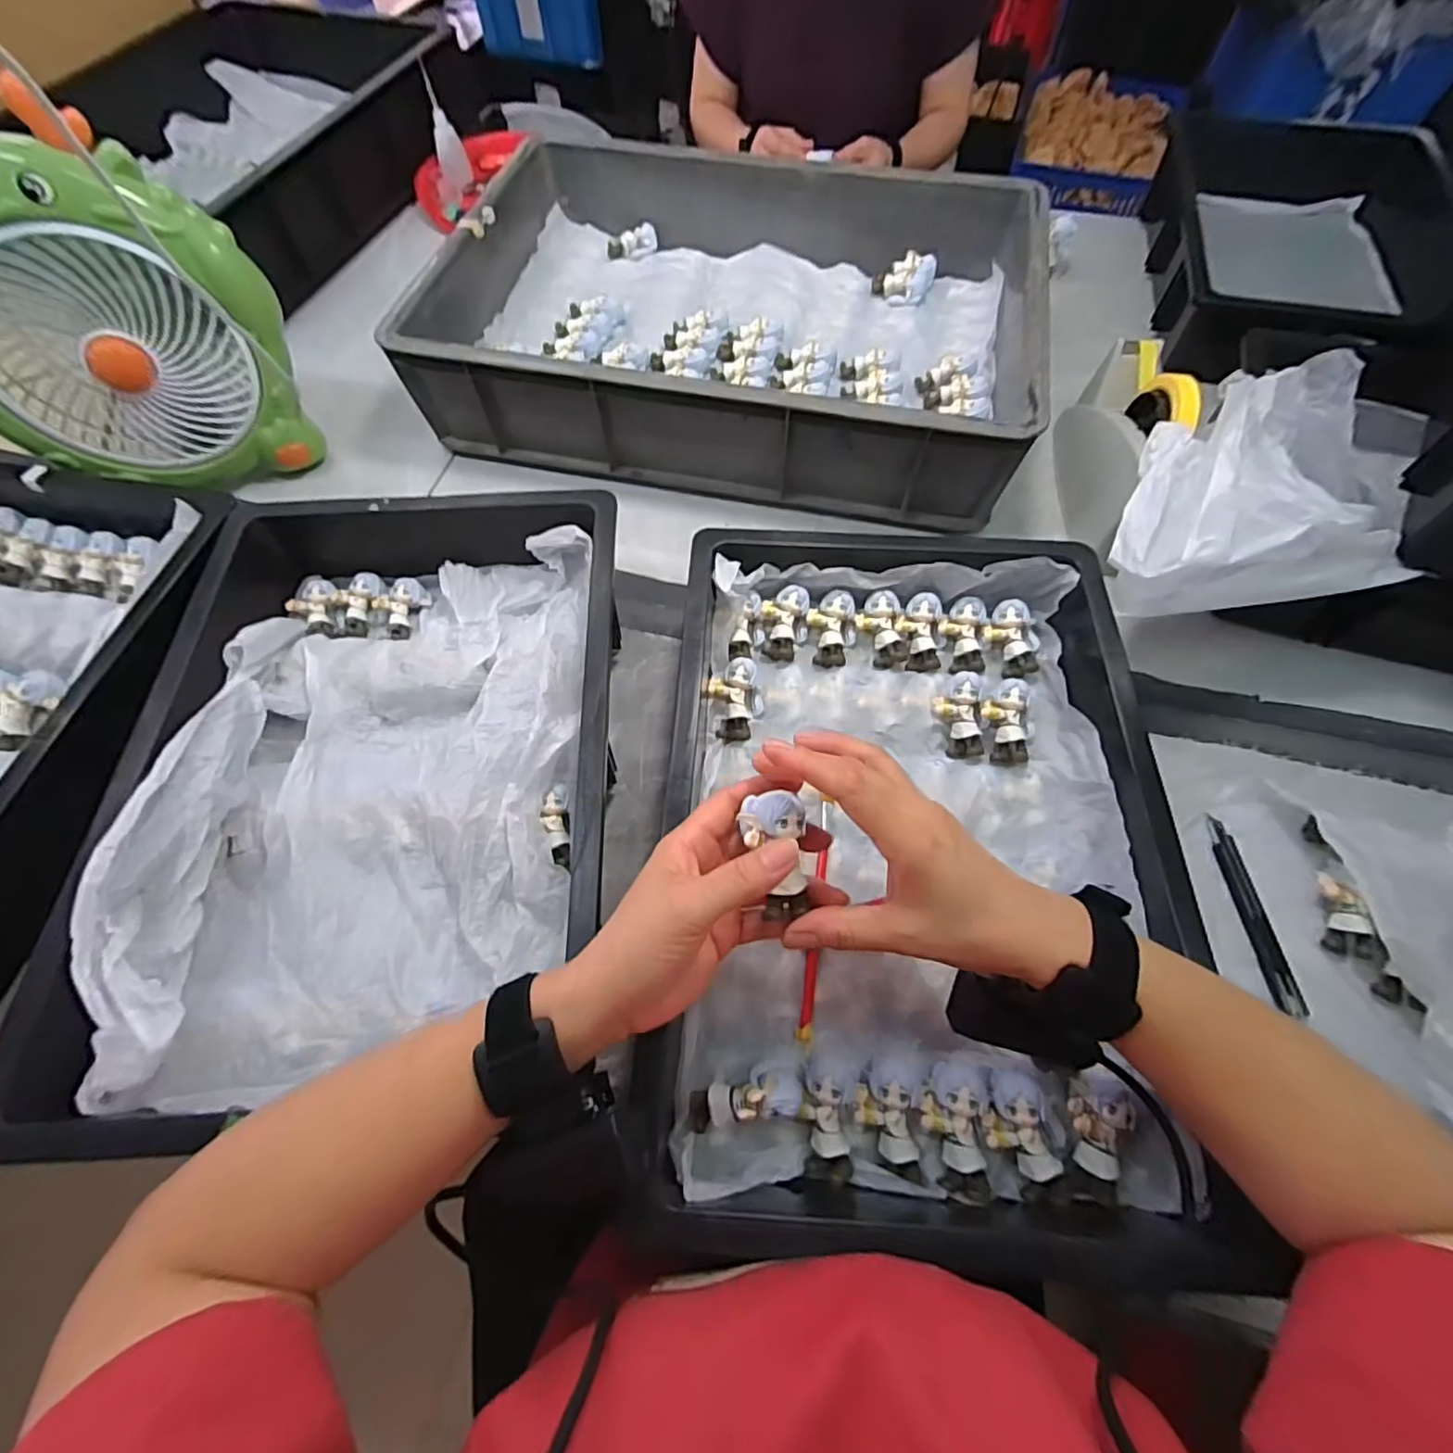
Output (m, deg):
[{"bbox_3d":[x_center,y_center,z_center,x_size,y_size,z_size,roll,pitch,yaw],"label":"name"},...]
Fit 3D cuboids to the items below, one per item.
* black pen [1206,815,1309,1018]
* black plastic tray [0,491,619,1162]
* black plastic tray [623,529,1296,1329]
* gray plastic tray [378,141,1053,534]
[{"bbox_3d":[0.367,0.128,0.426,0.017,0.012,0.132,-1,63,0],"label":"black pen"},{"bbox_3d":[-0.243,0.013,0.449,0.323,0.087,0.471,-2,63,-1],"label":"black plastic tray"},{"bbox_3d":[0.112,0.065,0.402,0.302,0.068,0.437,4,63,3],"label":"black plastic tray"},{"bbox_3d":[0.011,-0.431,0.643,0.573,0.105,0.390,12,64,6],"label":"gray plastic tray"}]

